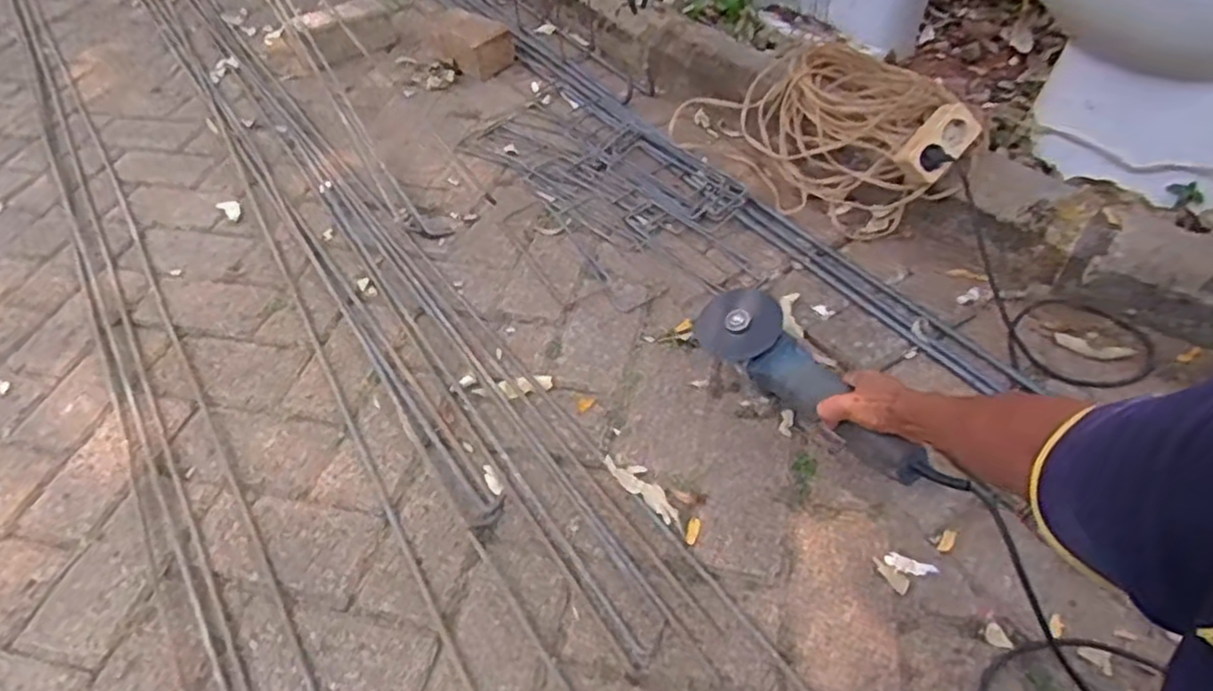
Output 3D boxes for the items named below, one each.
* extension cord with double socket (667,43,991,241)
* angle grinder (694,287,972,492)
[{"bbox_3d":[0.360,-0.375,1.154,0.474,0.170,0.331,26,54,25],"label":"extension cord with double socket"},{"bbox_3d":[0.237,0.059,0.787,0.089,0.076,0.324,-31,56,-25],"label":"angle grinder"}]

